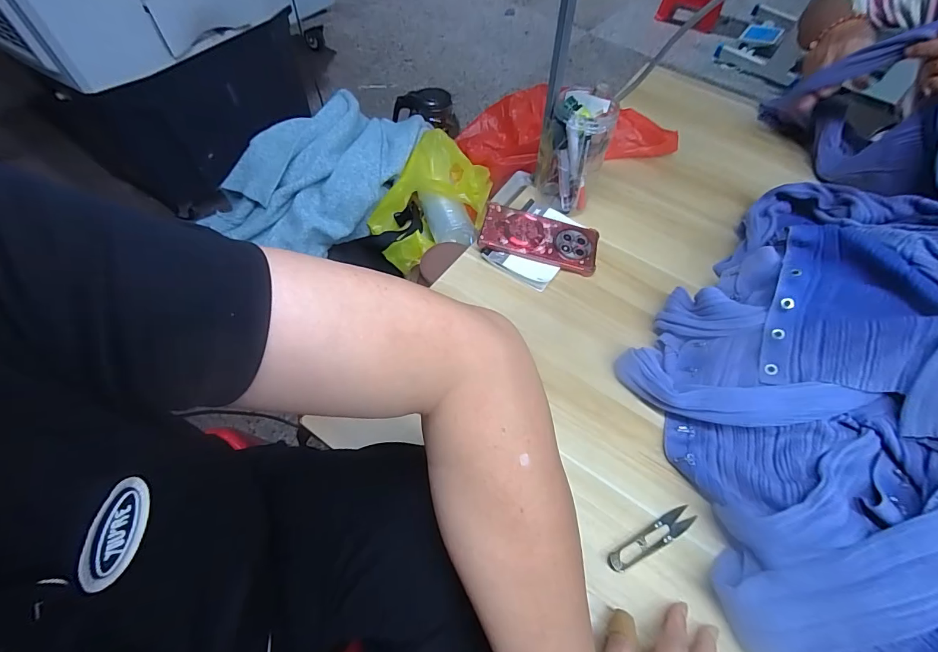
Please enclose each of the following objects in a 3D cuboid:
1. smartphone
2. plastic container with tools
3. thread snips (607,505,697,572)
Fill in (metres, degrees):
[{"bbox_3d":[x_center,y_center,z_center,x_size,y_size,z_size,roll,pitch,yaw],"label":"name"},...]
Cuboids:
[{"bbox_3d":[0.102,-0.126,0.575,0.166,0.012,0.081,15,66,0],"label":"smartphone"},{"bbox_3d":[0.147,-0.246,0.582,0.091,0.156,0.078,17,59,7],"label":"plastic container with tools"},{"bbox_3d":[0.179,0.208,0.392,0.101,0.005,0.020,-22,62,-16],"label":"thread snips"}]

